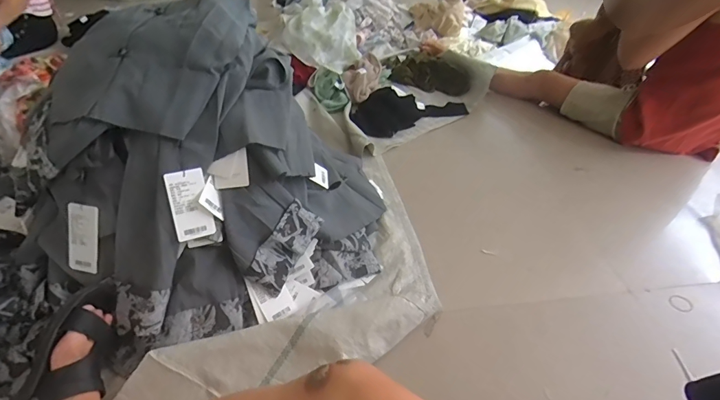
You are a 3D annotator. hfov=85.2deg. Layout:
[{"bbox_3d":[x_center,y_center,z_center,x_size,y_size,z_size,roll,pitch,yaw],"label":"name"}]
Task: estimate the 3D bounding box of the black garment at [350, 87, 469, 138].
[{"bbox_3d":[0.163,-0.337,1.433,0.429,0.057,0.231,-20,46,-22],"label":"black garment"}]

